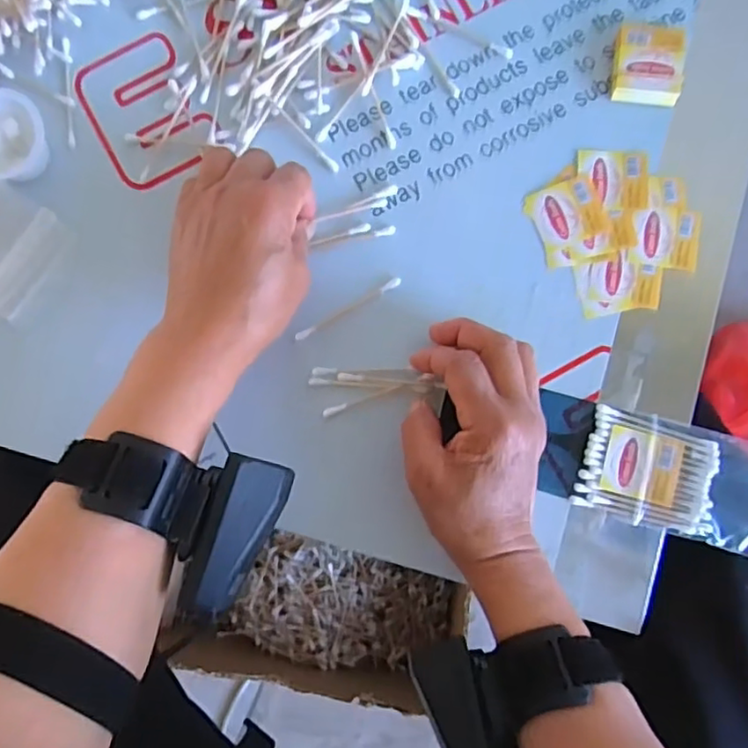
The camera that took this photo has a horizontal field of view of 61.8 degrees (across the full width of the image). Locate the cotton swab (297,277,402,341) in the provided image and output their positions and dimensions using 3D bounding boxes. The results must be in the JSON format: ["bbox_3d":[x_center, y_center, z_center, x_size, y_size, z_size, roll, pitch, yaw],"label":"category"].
[{"bbox_3d":[-0.016,-0.040,0.383,0.073,0.004,0.006,-31,86,-3],"label":"cotton swab"}]

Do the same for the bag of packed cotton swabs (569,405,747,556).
[{"bbox_3d":[0.191,0.064,0.372,0.130,0.013,0.065,16,85,1],"label":"bag of packed cotton swabs"}]

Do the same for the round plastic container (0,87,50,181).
[{"bbox_3d":[-0.225,-0.142,0.380,0.053,0.020,0.052,0,85,0],"label":"round plastic container"}]

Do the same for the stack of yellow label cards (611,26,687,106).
[{"bbox_3d":[0.172,-0.192,0.391,0.042,0.016,0.044,9,85,0],"label":"stack of yellow label cards"}]

